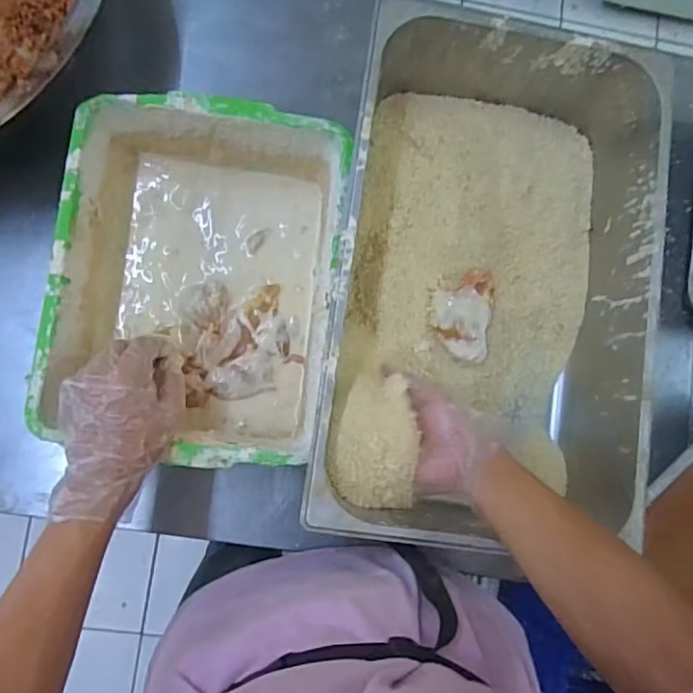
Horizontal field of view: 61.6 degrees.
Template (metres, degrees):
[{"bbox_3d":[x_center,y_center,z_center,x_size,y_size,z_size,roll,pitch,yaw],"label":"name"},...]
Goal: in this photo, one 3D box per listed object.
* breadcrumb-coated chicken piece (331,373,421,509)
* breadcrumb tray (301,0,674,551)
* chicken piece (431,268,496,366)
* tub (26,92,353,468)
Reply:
[{"bbox_3d":[0.032,0.093,0.575,0.083,0.040,0.129,5,83,-6],"label":"breadcrumb-coated chicken piece"},{"bbox_3d":[0.146,-0.066,0.629,0.309,0.144,0.511,9,83,-6],"label":"breadcrumb tray"},{"bbox_3d":[0.135,-0.038,0.668,0.068,0.017,0.105,9,83,-6],"label":"chicken piece"},{"bbox_3d":[-0.148,-0.066,0.601,0.258,0.104,0.343,7,83,-6],"label":"tub"}]

